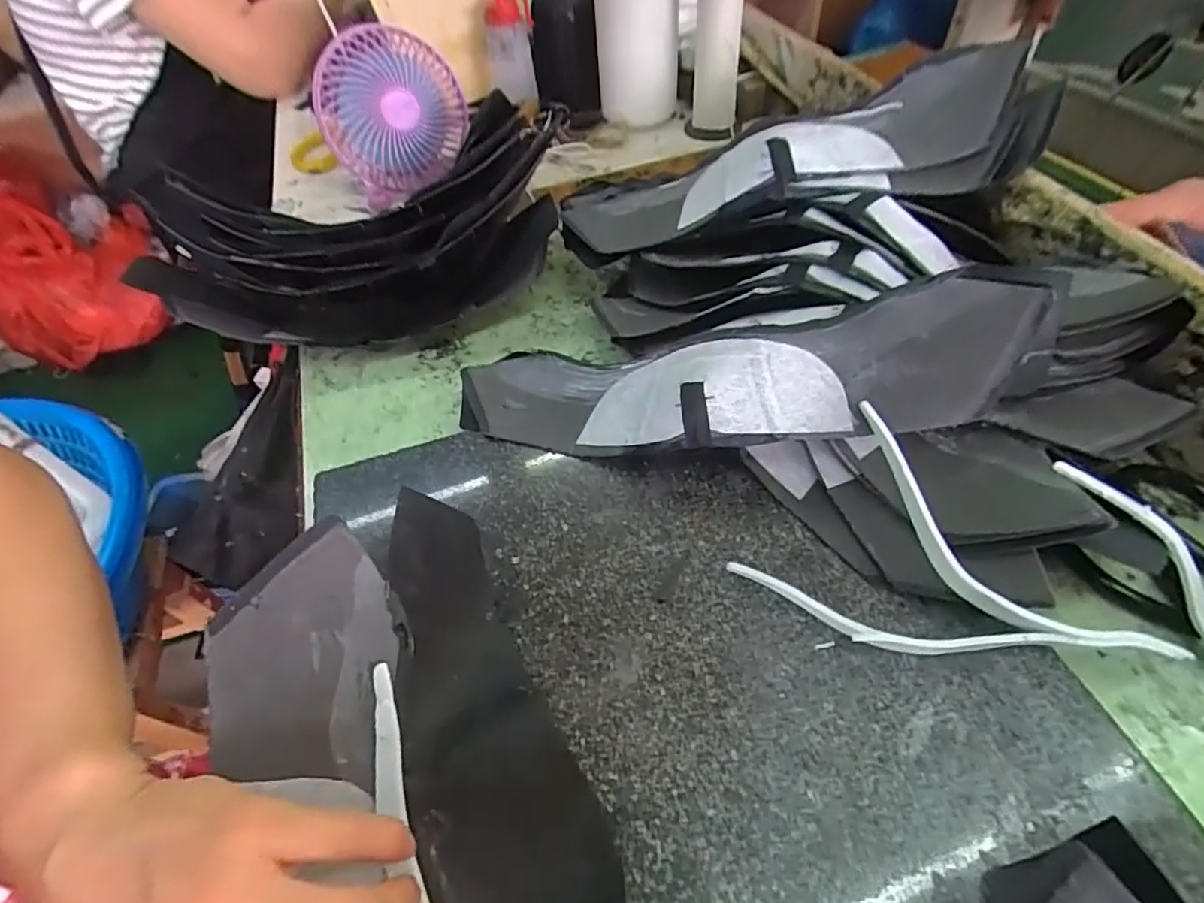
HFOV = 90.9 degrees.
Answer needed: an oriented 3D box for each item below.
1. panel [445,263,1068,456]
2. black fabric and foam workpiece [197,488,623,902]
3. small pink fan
[{"bbox_3d":[0.061,-0.041,0.349,0.333,0.052,0.082,-6,49,19],"label":"panel"},{"bbox_3d":[-0.056,0.172,0.204,0.131,0.074,0.315,-23,62,-14],"label":"black fabric and foam workpiece"},{"bbox_3d":[-0.192,-0.310,0.551,0.131,0.119,0.073,-24,53,-15],"label":"small pink fan"}]

